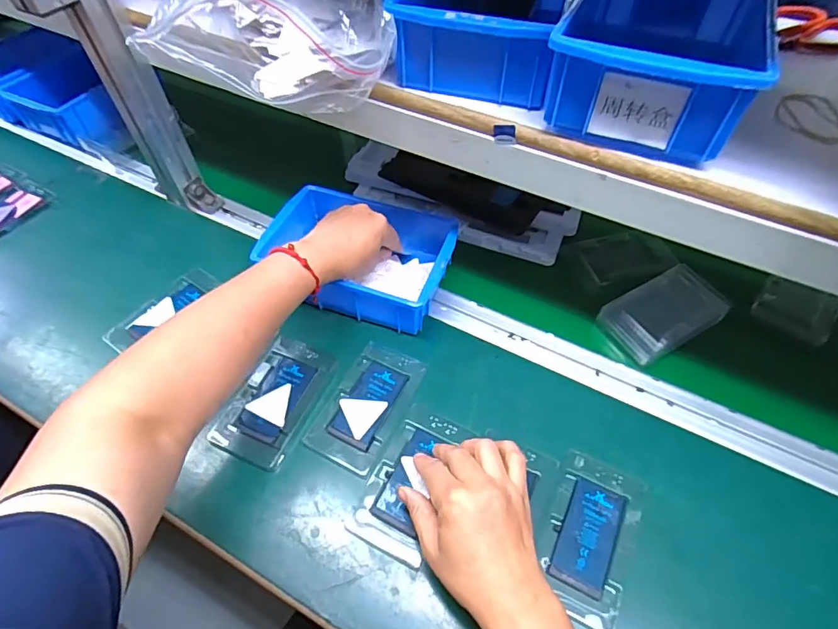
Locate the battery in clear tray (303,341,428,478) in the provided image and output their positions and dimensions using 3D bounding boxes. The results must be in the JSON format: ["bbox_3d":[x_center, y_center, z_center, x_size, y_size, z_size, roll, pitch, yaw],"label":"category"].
[{"bbox_3d":[-0.050,0.088,0.473,0.073,0.004,0.128,22,56,15],"label":"battery in clear tray"}]

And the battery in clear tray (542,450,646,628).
[{"bbox_3d":[0.145,0.185,0.402,0.068,0.007,0.129,21,56,15],"label":"battery in clear tray"}]

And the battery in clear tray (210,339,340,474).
[{"bbox_3d":[-0.142,0.084,0.476,0.075,0.008,0.127,20,56,14],"label":"battery in clear tray"}]

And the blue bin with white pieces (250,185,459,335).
[{"bbox_3d":[-0.063,-0.071,0.546,0.200,0.065,0.146,16,57,12],"label":"blue bin with white pieces"}]

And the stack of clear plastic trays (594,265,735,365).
[{"bbox_3d":[0.273,-0.003,0.527,0.133,0.022,0.077,-25,57,-18],"label":"stack of clear plastic trays"}]

